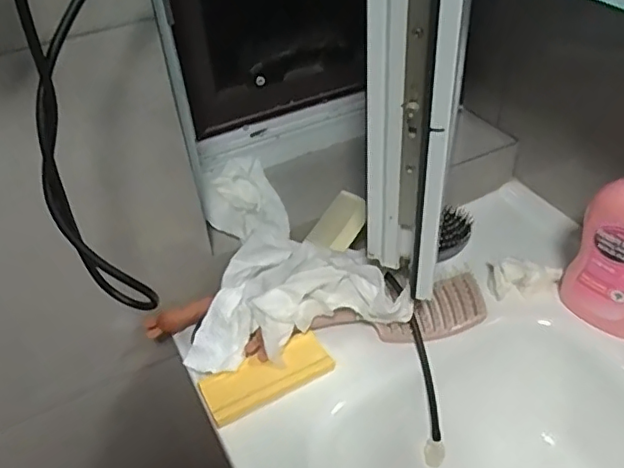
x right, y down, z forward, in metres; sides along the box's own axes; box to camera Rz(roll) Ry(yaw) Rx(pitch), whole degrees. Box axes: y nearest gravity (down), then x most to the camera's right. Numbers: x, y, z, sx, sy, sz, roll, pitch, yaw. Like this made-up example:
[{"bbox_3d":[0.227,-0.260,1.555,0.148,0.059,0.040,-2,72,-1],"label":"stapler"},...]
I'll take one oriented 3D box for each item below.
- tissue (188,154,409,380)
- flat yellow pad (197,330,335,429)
[{"bbox_3d":[-0.065,0.048,0.637,0.206,0.059,0.278,-40,60,-13],"label":"tissue"},{"bbox_3d":[-0.045,0.146,0.596,0.130,0.020,0.048,-22,44,-18],"label":"flat yellow pad"}]

